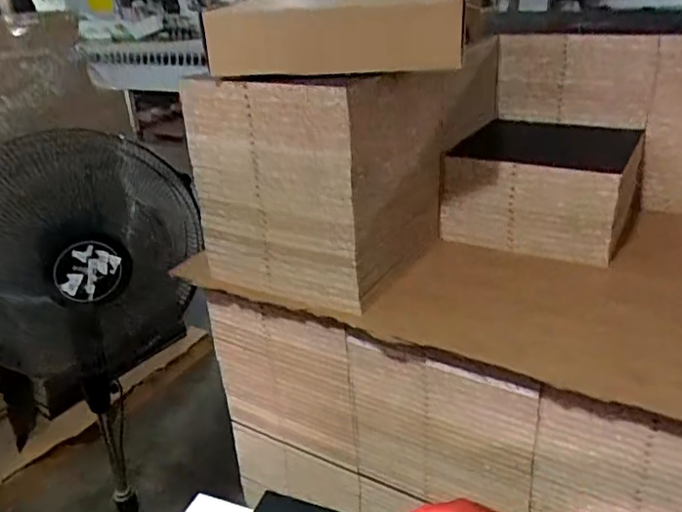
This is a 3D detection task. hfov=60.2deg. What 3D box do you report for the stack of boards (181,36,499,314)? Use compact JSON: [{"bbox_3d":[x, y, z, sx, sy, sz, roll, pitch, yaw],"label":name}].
[{"bbox_3d":[0.043,-0.178,1.004,0.280,0.296,0.513,13,30,32],"label":"stack of boards"}]

